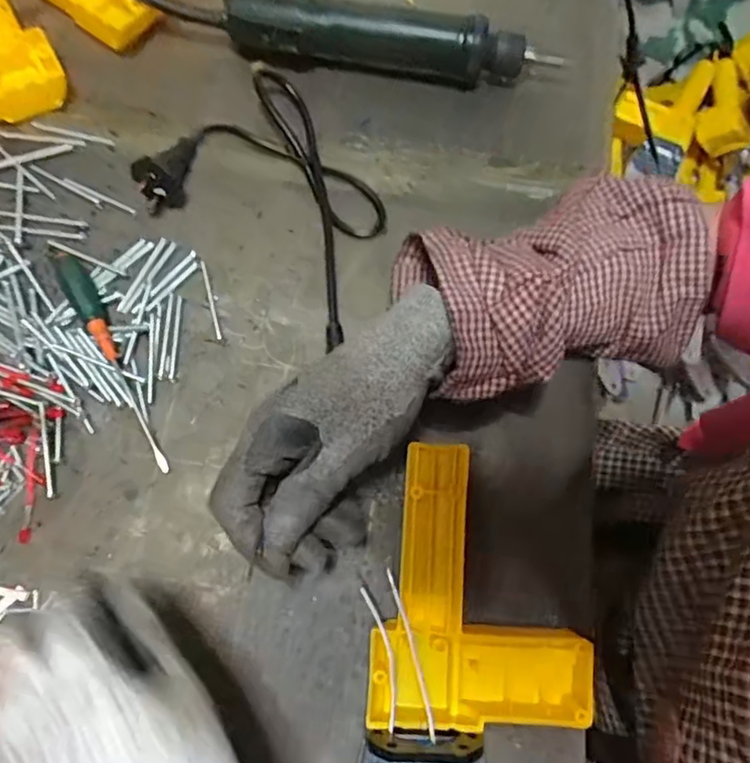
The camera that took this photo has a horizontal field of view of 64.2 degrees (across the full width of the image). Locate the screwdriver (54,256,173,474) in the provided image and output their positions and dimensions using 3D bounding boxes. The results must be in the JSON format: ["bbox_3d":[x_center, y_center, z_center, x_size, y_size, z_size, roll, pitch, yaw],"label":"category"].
[{"bbox_3d":[-0.159,-0.015,0.365,0.015,0.020,0.150,-29,77,-10],"label":"screwdriver"}]

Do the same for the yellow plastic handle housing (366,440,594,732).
[{"bbox_3d":[0.058,0.112,0.327,0.112,0.044,0.141,4,73,-1],"label":"yellow plastic handle housing"}]

